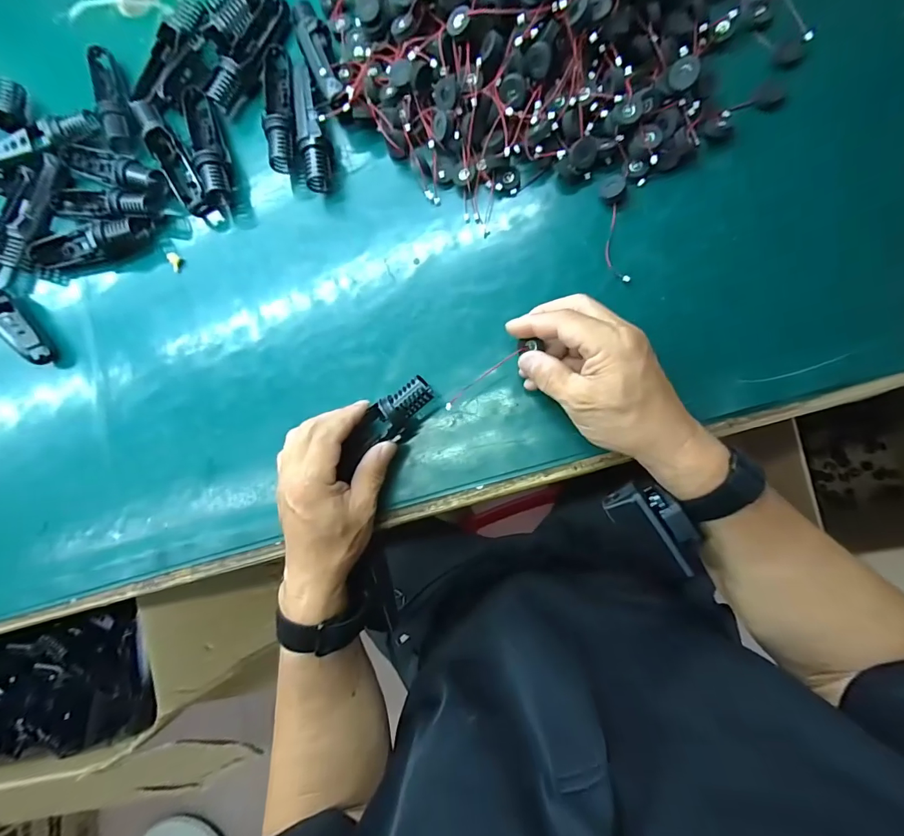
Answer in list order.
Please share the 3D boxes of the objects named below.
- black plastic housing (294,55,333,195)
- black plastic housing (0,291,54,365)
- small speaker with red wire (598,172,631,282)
[{"bbox_3d":[-0.128,-0.271,0.386,0.027,0.021,0.119,-11,86,7],"label":"black plastic housing"},{"bbox_3d":[-0.452,-0.102,0.423,0.121,0.021,0.023,44,93,7],"label":"black plastic housing"},{"bbox_3d":[0.138,-0.158,0.351,0.020,0.007,0.090,-3,87,7],"label":"small speaker with red wire"}]

